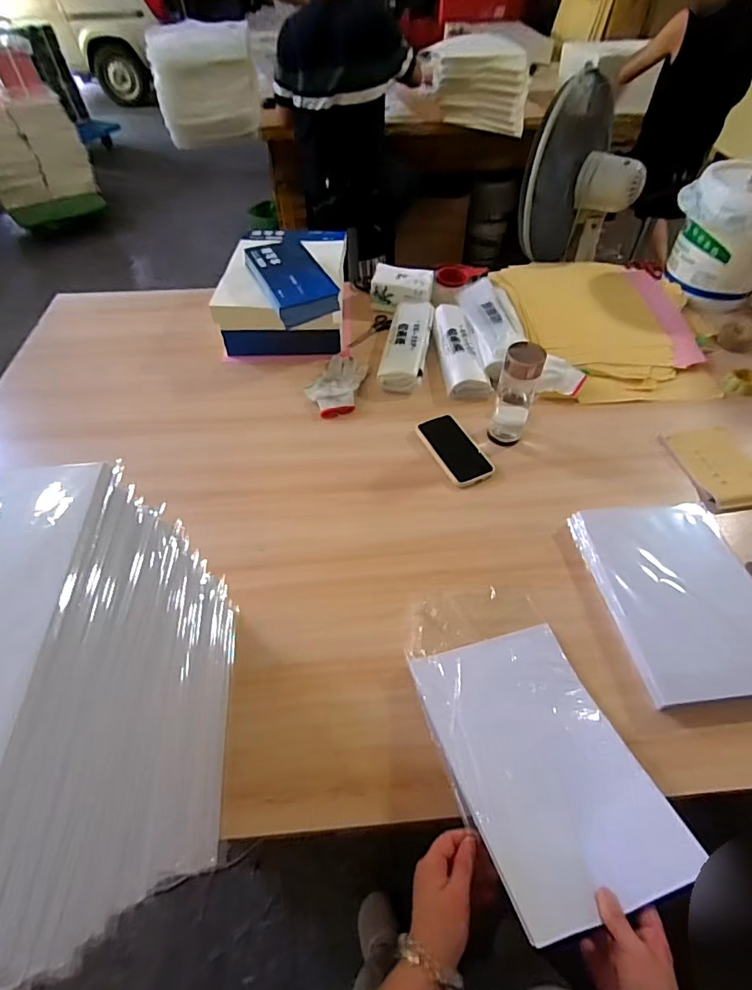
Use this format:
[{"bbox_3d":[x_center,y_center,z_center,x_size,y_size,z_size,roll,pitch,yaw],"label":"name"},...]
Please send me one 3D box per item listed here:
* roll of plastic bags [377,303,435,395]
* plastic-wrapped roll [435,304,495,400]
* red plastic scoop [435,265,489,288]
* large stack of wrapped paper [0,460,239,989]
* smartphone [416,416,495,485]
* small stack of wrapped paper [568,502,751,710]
[{"bbox_3d":[0.073,-0.346,1.051,0.090,0.047,0.298,8,52,7],"label":"roll of plastic bags"},{"bbox_3d":[0.183,-0.326,1.040,0.086,0.040,0.315,-3,51,-2],"label":"plastic-wrapped roll"},{"bbox_3d":[0.226,-0.568,1.190,0.152,0.034,0.046,-17,53,-13],"label":"red plastic scoop"},{"bbox_3d":[-0.294,0.210,0.400,0.240,0.371,0.312,-5,52,-4],"label":"large stack of wrapped paper"},{"bbox_3d":[0.147,-0.085,0.866,0.090,0.017,0.167,-19,54,-15],"label":"smartphone"},{"bbox_3d":[0.448,0.137,0.680,0.230,0.037,0.298,-5,52,-4],"label":"small stack of wrapped paper"}]

